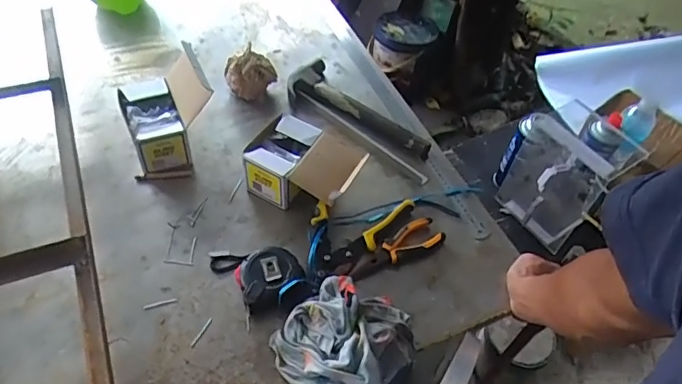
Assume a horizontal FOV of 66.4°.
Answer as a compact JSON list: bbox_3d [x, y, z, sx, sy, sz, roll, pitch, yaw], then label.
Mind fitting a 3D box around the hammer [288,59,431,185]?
[{"bbox_3d":[0.029,-0.130,0.914,0.312,0.030,0.096,40,59,23],"label":"hammer"}]

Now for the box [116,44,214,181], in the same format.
[{"bbox_3d":[-0.273,-0.126,0.820,0.135,0.147,0.148,-11,54,-13],"label":"box"}]

